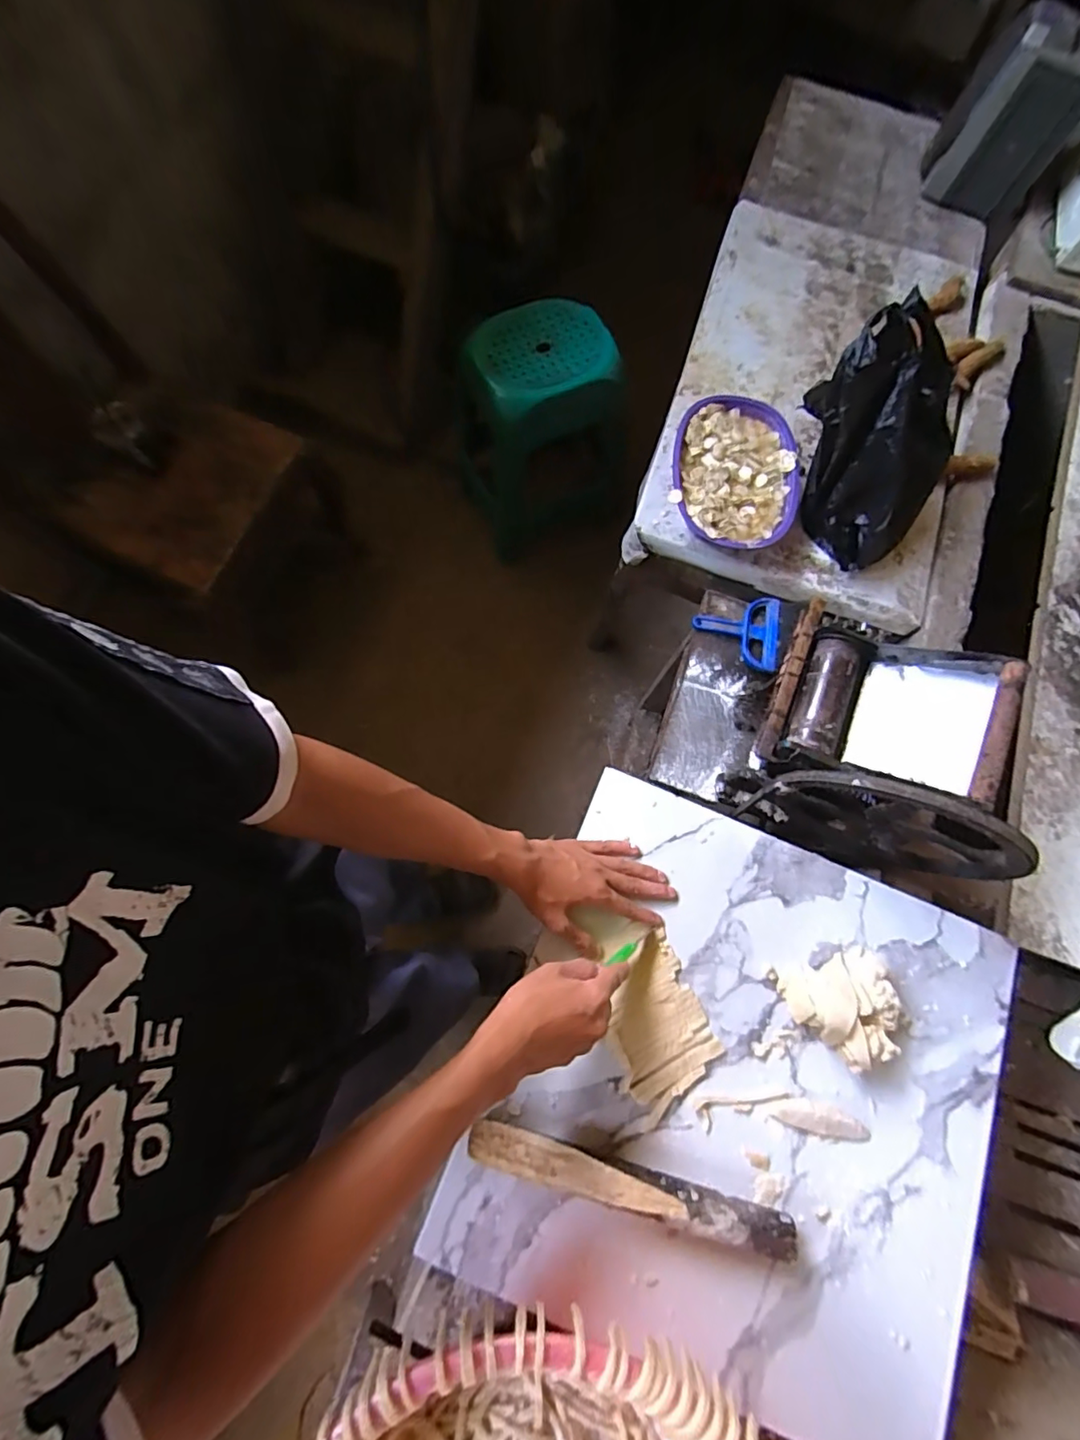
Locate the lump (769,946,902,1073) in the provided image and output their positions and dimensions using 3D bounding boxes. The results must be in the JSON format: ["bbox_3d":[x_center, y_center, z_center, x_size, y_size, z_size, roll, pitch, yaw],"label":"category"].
[{"bbox_3d":[0.313,0.298,0.564,0.112,0.046,0.097,-12,77,-5],"label":"lump"}]

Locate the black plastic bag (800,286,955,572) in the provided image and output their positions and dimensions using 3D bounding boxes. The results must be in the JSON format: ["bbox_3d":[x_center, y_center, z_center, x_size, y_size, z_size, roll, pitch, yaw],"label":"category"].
[{"bbox_3d":[0.561,-0.443,0.901,0.169,0.264,0.272,-25,78,-7],"label":"black plastic bag"}]

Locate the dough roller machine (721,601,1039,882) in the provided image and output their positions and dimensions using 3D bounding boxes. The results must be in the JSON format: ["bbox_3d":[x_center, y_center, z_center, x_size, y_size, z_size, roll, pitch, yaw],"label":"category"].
[{"bbox_3d":[0.420,0.048,0.723,0.292,0.356,0.253,26,77,5],"label":"dough roller machine"}]

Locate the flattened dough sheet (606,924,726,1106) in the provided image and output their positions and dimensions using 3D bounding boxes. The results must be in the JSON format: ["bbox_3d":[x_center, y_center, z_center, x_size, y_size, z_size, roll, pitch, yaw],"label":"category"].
[{"bbox_3d":[0.117,0.305,0.566,0.098,0.016,0.141,-25,78,-7],"label":"flattened dough sheet"}]

